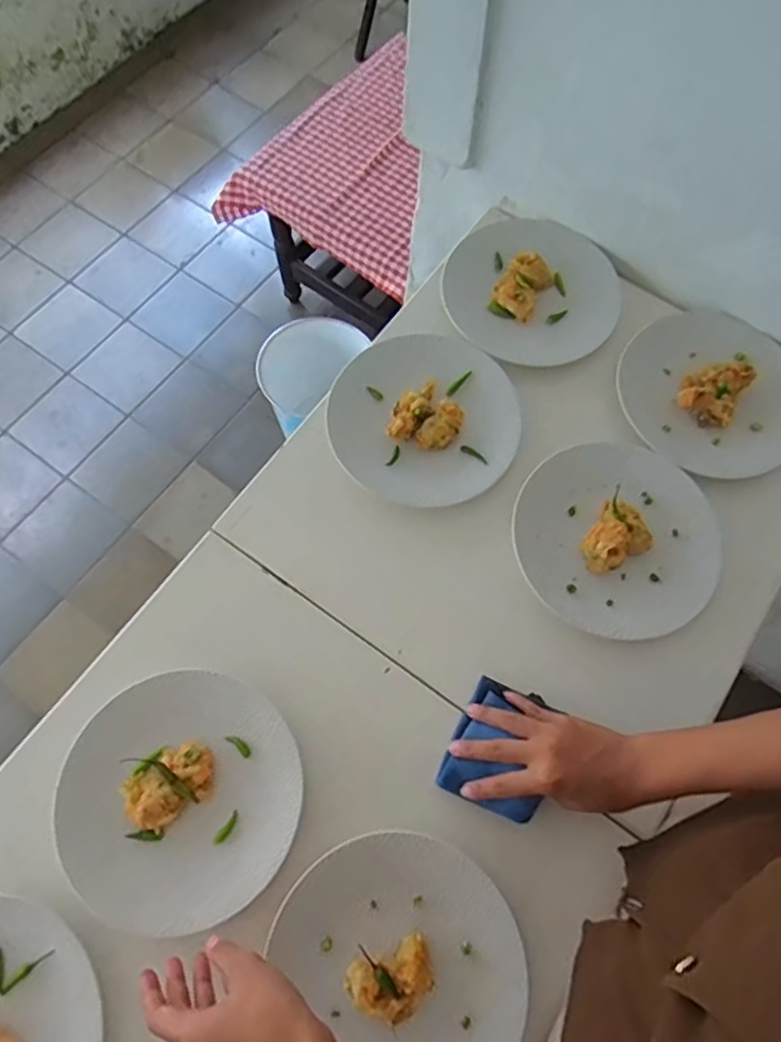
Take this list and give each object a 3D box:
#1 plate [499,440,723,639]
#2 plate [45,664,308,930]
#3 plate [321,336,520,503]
[{"bbox_3d":[0.228,0.010,0.639,0.211,0.029,0.191,-2,69,-2],"label":"plate"},{"bbox_3d":[-0.181,0.233,0.550,0.202,0.015,0.194,0,69,-1],"label":"plate"},{"bbox_3d":[0.037,-0.117,0.687,0.198,0.018,0.192,0,69,-1],"label":"plate"}]

